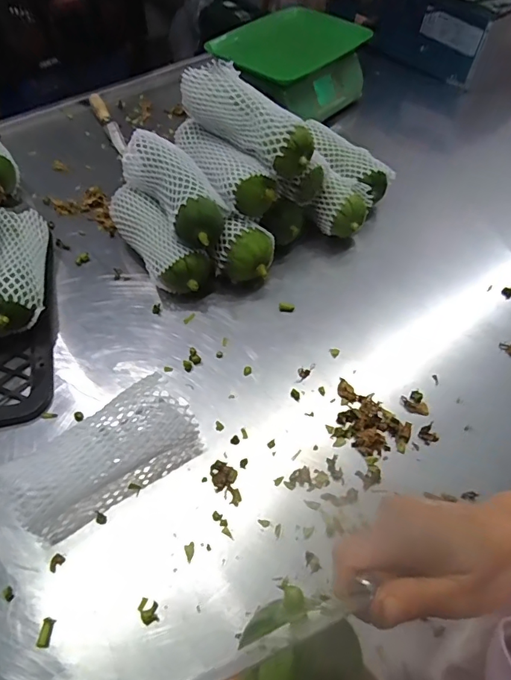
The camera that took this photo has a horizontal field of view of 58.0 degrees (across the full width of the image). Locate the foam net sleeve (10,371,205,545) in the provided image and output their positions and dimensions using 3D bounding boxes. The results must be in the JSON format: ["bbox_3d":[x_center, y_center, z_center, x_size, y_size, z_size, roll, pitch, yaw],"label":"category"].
[{"bbox_3d":[-0.158,0.119,0.479,0.190,0.060,0.083,-30,59,-21],"label":"foam net sleeve"}]

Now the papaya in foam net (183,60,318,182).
[{"bbox_3d":[-0.005,-0.297,0.620,0.086,0.079,0.193,-38,62,-25],"label":"papaya in foam net"}]

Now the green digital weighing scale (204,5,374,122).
[{"bbox_3d":[0.076,-0.544,0.919,0.224,0.118,0.274,36,61,24],"label":"green digital weighing scale"}]

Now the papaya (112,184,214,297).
[{"bbox_3d":[-0.140,-0.136,0.656,0.076,0.084,0.190,-33,60,-22],"label":"papaya"}]

